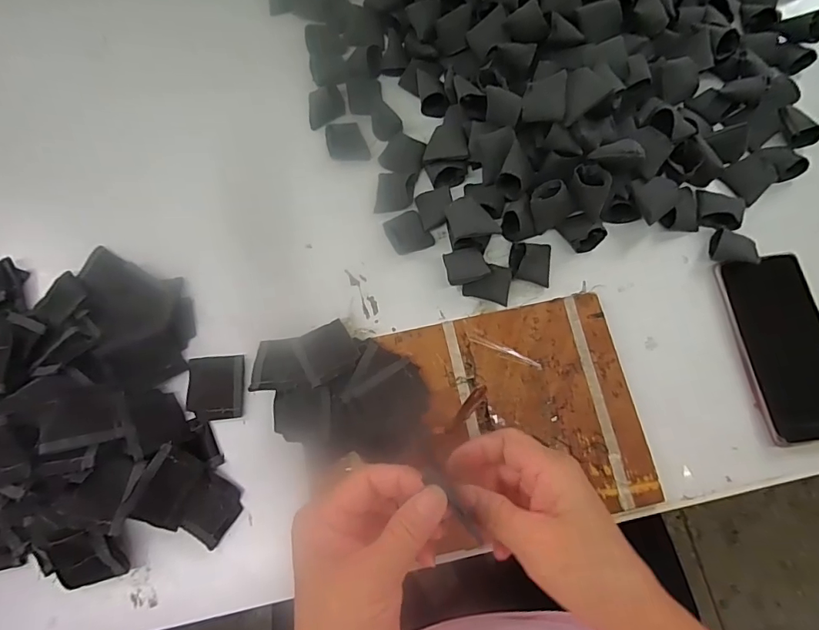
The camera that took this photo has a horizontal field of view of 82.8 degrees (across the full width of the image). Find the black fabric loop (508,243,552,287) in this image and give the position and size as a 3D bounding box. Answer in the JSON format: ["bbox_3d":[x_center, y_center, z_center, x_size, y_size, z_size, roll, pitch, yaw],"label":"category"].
[{"bbox_3d":[0.110,-0.048,0.417,0.037,0.022,0.038,5,75,3],"label":"black fabric loop"}]

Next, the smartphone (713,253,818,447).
[{"bbox_3d":[0.324,0.027,0.400,0.079,0.011,0.160,-6,75,-3],"label":"smartphone"}]

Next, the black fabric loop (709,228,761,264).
[{"bbox_3d":[0.293,-0.060,0.421,0.033,0.026,0.030,16,75,5],"label":"black fabric loop"}]

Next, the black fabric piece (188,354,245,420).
[{"bbox_3d":[-0.167,0.062,0.400,0.048,0.004,0.053,-4,74,0],"label":"black fabric piece"}]

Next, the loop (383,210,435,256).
[{"bbox_3d":[-0.002,-0.077,0.437,0.036,0.008,0.040,-29,76,-7],"label":"loop"}]

